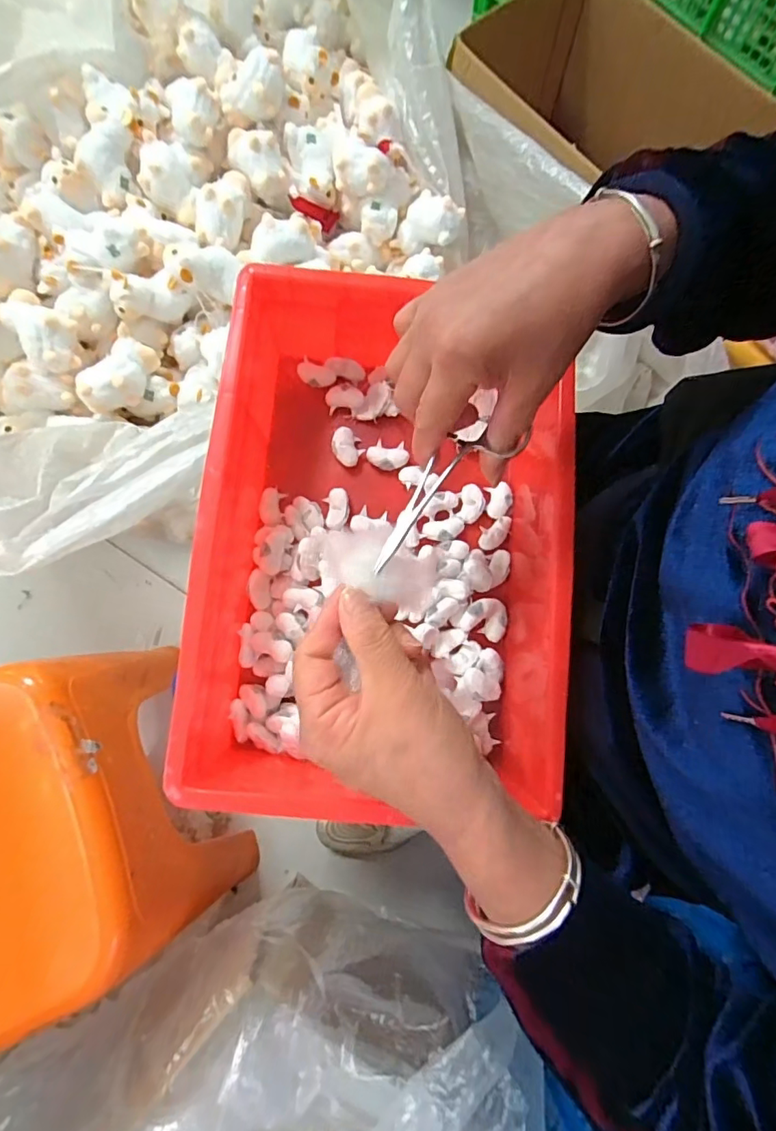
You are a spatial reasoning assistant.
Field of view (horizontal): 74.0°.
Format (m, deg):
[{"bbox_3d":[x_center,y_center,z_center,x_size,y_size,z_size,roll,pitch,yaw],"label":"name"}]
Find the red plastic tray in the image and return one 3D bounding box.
[{"bbox_3d":[0.001,-0.015,0.383,0.264,0.119,0.368,7,76,1],"label":"red plastic tray"}]

